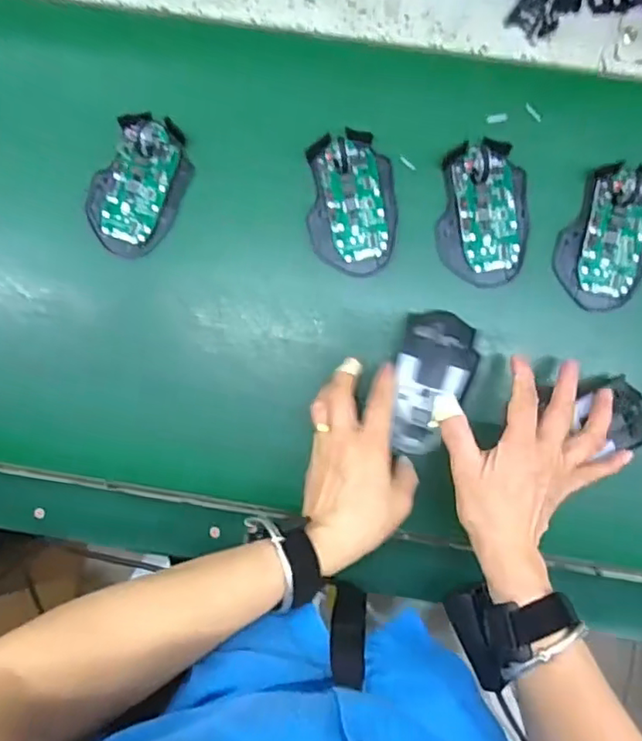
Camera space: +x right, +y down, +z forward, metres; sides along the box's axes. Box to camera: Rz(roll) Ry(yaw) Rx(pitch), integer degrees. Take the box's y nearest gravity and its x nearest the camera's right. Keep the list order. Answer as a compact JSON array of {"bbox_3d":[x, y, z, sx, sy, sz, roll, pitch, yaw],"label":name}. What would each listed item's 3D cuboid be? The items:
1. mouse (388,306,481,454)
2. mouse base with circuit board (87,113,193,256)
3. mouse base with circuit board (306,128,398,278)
[{"bbox_3d":[0.090,0.009,0.478,0.063,0.030,0.117,17,82,2],"label":"mouse"},{"bbox_3d":[-0.152,-0.154,0.491,0.070,0.017,0.112,28,88,2],"label":"mouse base with circuit board"},{"bbox_3d":[0.026,-0.138,0.484,0.070,0.023,0.113,-1,87,1],"label":"mouse base with circuit board"}]

